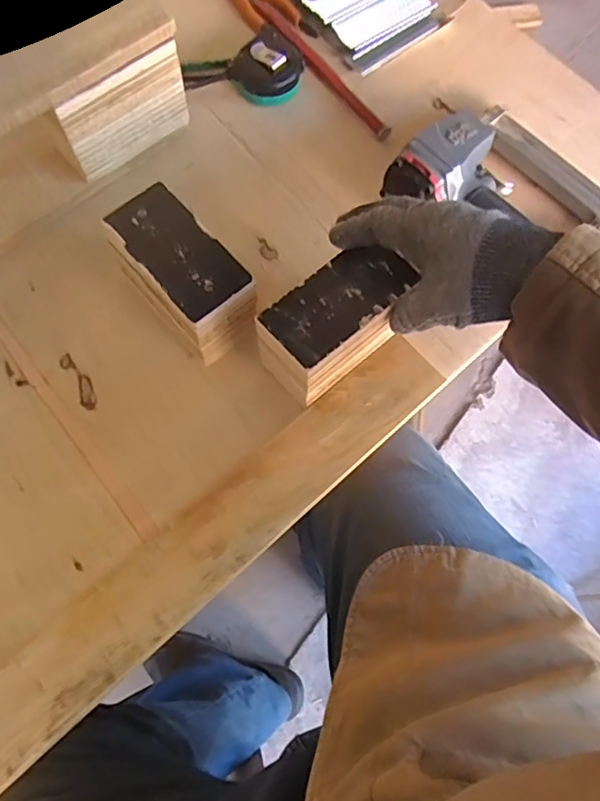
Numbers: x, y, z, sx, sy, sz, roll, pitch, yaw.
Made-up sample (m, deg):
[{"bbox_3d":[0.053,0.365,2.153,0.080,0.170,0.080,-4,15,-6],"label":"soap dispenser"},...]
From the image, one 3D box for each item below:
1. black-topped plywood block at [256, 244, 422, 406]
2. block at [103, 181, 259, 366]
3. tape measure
[{"bbox_3d":[0.030,-0.056,0.455,0.121,0.082,0.071,-36,75,-14],"label":"black-topped plywood block"},{"bbox_3d":[-0.097,-0.101,0.467,0.064,0.083,0.119,-42,77,-15],"label":"block"},{"bbox_3d":[-0.032,-0.336,0.573,0.059,0.032,0.063,33,72,9],"label":"tape measure"}]

